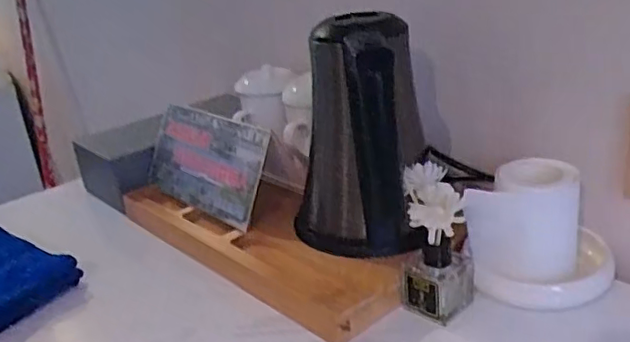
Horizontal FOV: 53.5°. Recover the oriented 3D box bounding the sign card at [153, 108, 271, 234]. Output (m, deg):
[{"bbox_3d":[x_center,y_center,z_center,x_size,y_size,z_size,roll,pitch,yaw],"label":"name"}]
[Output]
[{"bbox_3d":[-0.118,-0.010,0.680,0.181,0.100,0.011,18,3,44],"label":"sign card"}]

